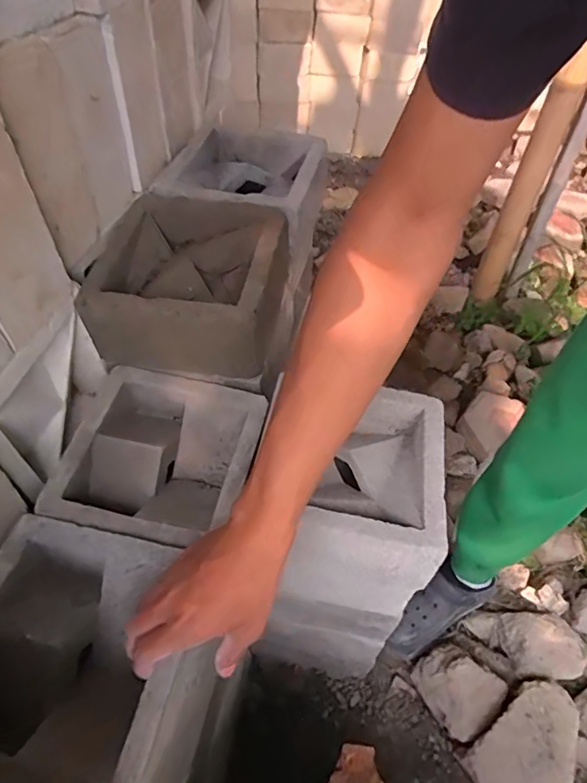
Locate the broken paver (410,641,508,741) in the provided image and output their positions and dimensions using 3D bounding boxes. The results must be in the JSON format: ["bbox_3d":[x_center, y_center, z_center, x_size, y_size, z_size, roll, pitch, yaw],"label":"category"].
[{"bbox_3d":[0.275,0.481,0.821,0.120,0.085,0.129,-31,59,-26],"label":"broken paver"}]

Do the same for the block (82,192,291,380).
[{"bbox_3d":[-0.127,-0.136,0.628,0.211,0.116,0.212,9,50,3],"label":"block"}]

